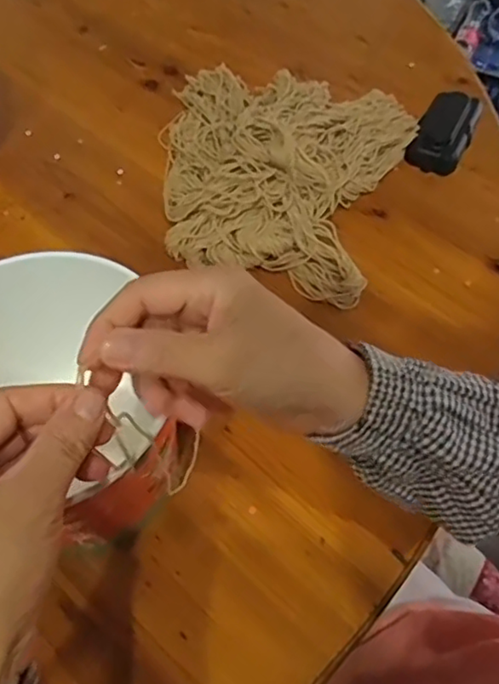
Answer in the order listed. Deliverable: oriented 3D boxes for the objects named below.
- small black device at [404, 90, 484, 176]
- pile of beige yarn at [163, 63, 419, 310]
[{"bbox_3d":[0.195,-0.211,0.622,0.051,0.027,0.099,22,61,15],"label":"small black device"},{"bbox_3d":[0.019,-0.189,0.588,0.246,0.066,0.278,17,60,11],"label":"pile of beige yarn"}]

